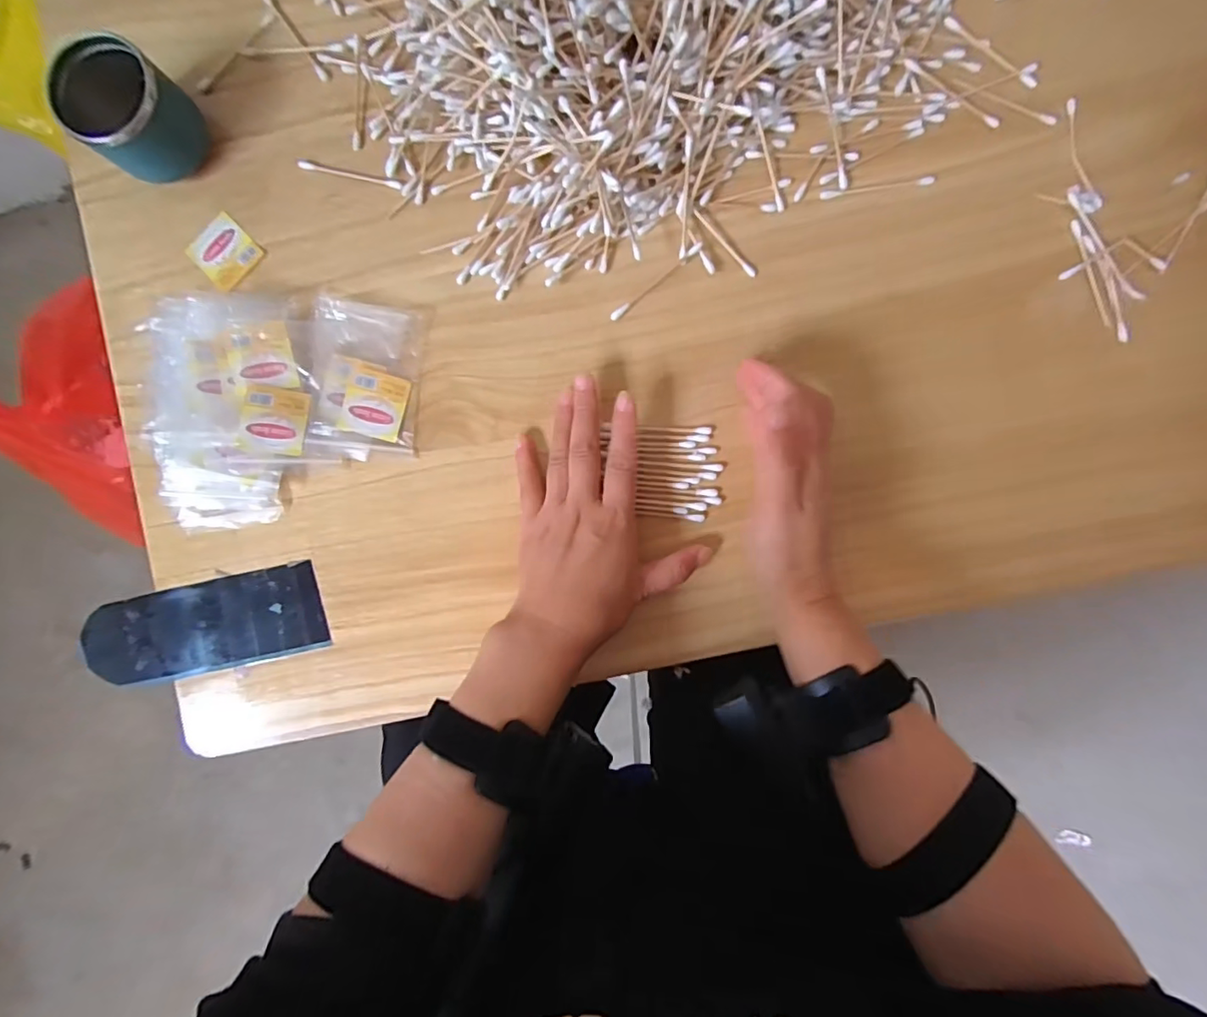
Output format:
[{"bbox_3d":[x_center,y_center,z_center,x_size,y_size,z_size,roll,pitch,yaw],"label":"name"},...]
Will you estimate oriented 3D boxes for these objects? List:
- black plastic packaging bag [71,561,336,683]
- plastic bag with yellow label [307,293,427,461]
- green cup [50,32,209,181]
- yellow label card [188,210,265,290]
[{"bbox_3d":[-0.274,0.081,0.374,0.171,0.012,0.059,-13,90,3],"label":"black plastic packaging bag"},{"bbox_3d":[-0.158,-0.087,0.363,0.072,0.015,0.094,6,91,2],"label":"plastic bag with yellow label"},{"bbox_3d":[-0.296,-0.249,0.350,0.061,0.060,0.055,-41,89,2],"label":"green cup"},{"bbox_3d":[-0.259,-0.175,0.375,0.037,0.006,0.040,44,92,1],"label":"yellow label card"}]

